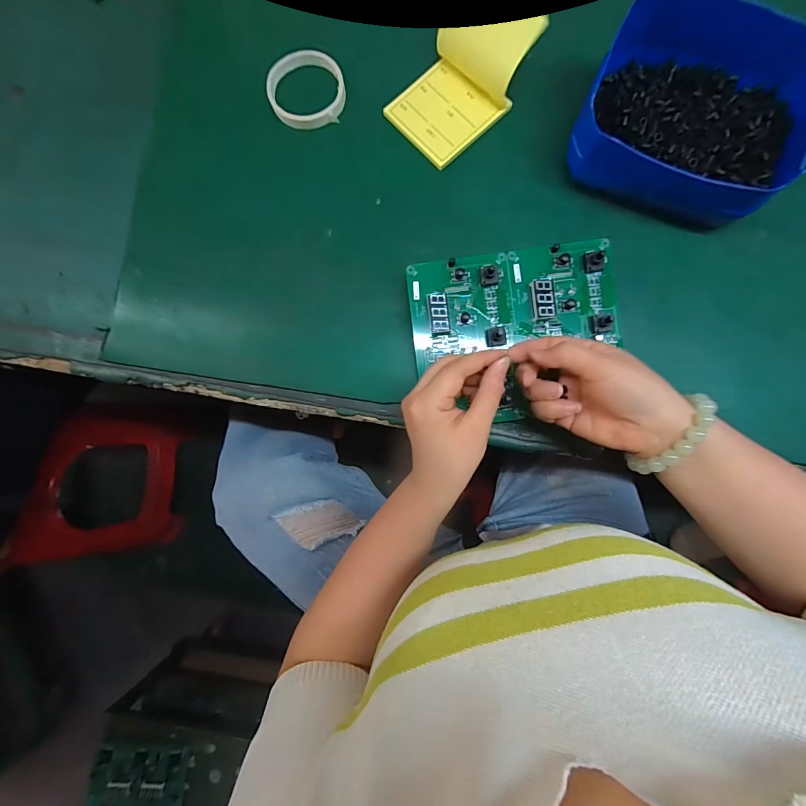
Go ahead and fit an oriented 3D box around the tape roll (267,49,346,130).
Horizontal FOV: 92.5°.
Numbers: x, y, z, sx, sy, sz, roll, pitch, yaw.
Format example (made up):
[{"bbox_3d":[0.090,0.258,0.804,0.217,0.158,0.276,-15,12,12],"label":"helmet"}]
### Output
[{"bbox_3d":[-0.112,-0.361,0.444,0.086,0.017,0.086,-1,84,5],"label":"tape roll"}]

